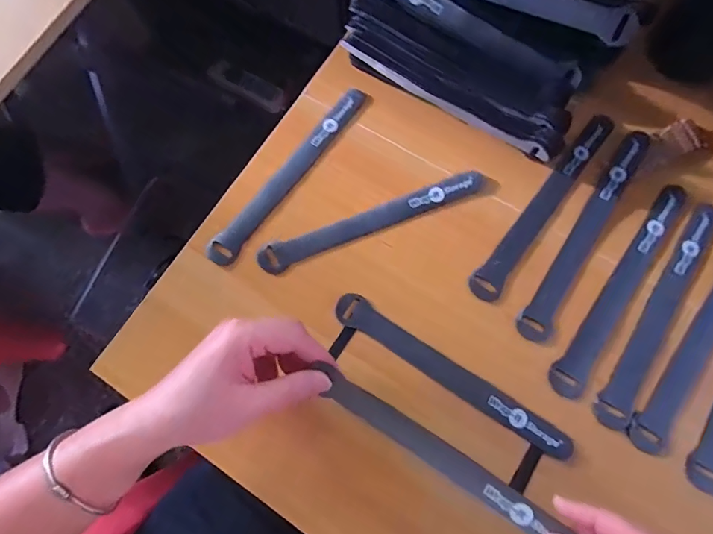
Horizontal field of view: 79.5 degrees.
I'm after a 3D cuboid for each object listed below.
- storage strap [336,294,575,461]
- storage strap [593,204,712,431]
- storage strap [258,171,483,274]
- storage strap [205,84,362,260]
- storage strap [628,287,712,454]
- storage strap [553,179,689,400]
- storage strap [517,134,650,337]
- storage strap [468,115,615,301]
[{"bbox_3d":[0.071,0.080,0.327,0.195,0.008,0.023,31,76,9],"label":"storage strap"},{"bbox_3d":[0.243,0.033,0.340,0.025,0.005,0.208,34,77,10],"label":"storage strap"},{"bbox_3d":[0.014,-0.039,0.362,0.197,0.004,0.026,-20,74,-5],"label":"storage strap"},{"bbox_3d":[-0.057,-0.084,0.380,0.023,0.006,0.203,36,77,11],"label":"storage strap"},{"bbox_3d":[0.273,0.051,0.332,0.025,0.004,0.211,38,78,11],"label":"storage strap"},{"bbox_3d":[0.213,0.013,0.343,0.024,0.004,0.203,34,77,10],"label":"storage strap"},{"bbox_3d":[0.190,-0.028,0.351,0.025,0.009,0.203,33,77,10],"label":"storage strap"},{"bbox_3d":[0.161,-0.054,0.365,0.024,0.006,0.205,38,78,11],"label":"storage strap"}]

